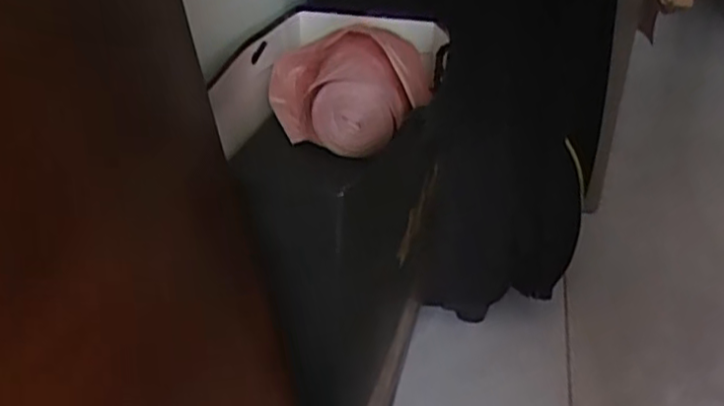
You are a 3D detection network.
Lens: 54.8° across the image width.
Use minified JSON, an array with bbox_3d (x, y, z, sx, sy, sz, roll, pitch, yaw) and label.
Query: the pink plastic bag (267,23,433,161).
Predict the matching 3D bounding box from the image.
[{"bbox_3d":[-0.008,-0.095,0.560,0.129,0.073,0.134,-1,28,-3],"label":"pink plastic bag"}]

